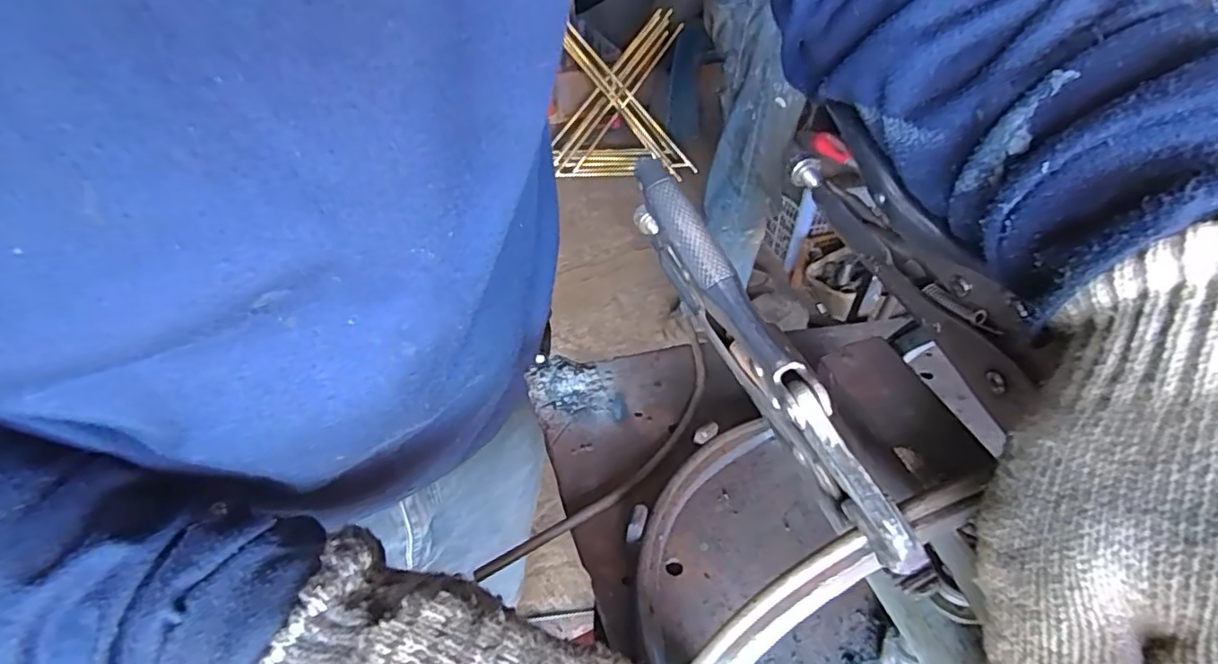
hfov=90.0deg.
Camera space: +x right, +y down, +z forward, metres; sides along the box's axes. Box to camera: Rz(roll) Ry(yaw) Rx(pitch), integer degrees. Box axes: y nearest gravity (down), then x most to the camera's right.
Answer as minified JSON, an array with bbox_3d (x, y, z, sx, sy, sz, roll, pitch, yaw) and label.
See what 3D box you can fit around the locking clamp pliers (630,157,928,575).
[{"bbox_3d":[0.043,-0.001,0.207,0.017,0.049,0.172,-13,44,-16],"label":"locking clamp pliers"}]

